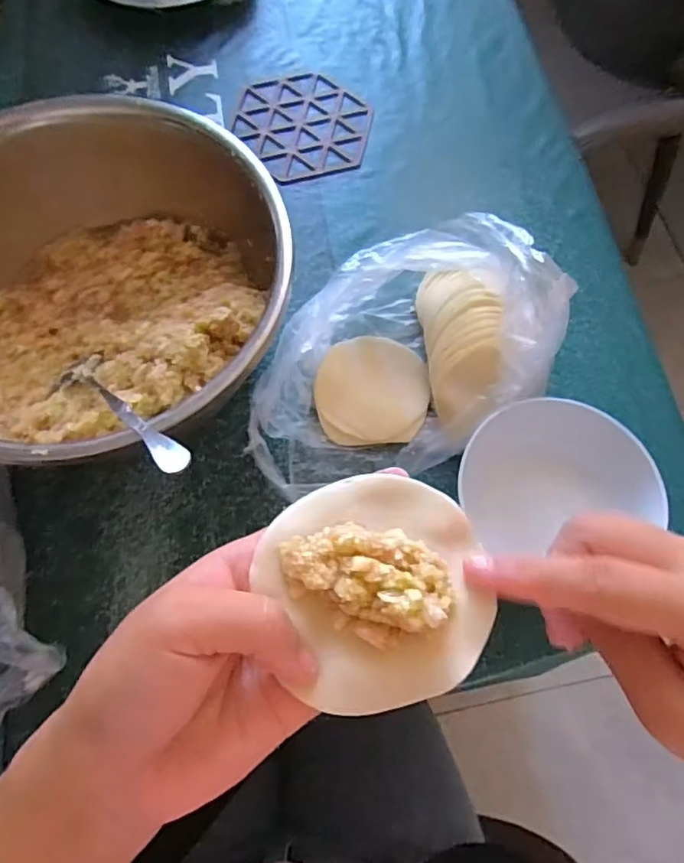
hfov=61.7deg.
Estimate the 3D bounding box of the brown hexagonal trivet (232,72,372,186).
[{"bbox_3d":[-0.033,-0.286,0.533,0.121,0.010,0.133,-34,73,-12],"label":"brown hexagonal trivet"}]

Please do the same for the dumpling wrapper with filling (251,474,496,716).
[{"bbox_3d":[0.011,0.052,0.198,0.074,0.026,0.078,0,69,0],"label":"dumpling wrapper with filling"}]

